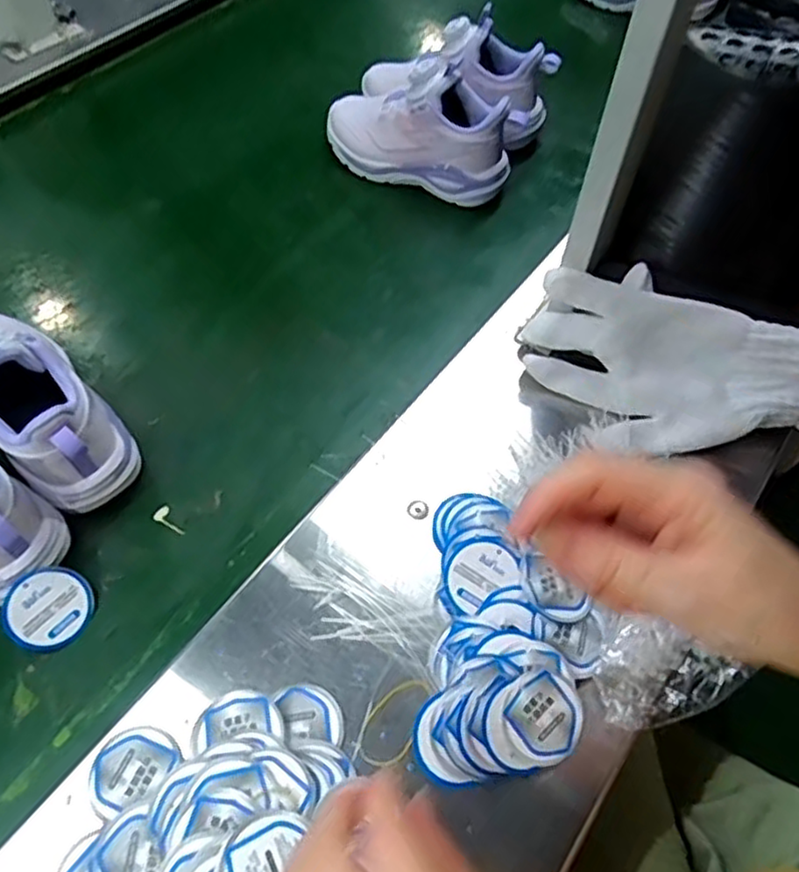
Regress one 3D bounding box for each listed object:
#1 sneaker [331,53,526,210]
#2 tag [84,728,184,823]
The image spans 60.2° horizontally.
[{"bbox_3d":[0.020,-0.305,0.671,0.192,0.109,0.083,20,58,9],"label":"sneaker"},{"bbox_3d":[-0.145,0.180,0.371,0.044,0.004,0.047,-3,50,4],"label":"tag"}]

